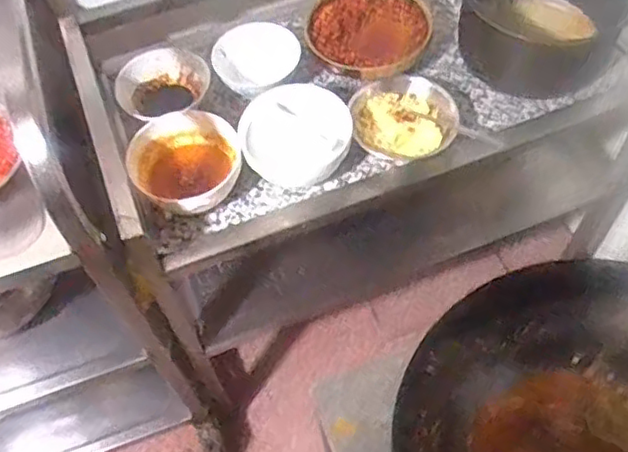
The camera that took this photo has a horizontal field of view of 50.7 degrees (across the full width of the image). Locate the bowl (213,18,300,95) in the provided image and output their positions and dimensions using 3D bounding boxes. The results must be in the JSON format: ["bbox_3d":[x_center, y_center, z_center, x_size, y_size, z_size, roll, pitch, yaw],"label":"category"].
[{"bbox_3d":[-0.083,-0.245,0.961,0.124,0.052,0.097,21,62,16],"label":"bowl"}]

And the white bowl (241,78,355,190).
[{"bbox_3d":[-0.022,-0.120,0.884,0.141,0.066,0.124,16,60,14],"label":"white bowl"}]

